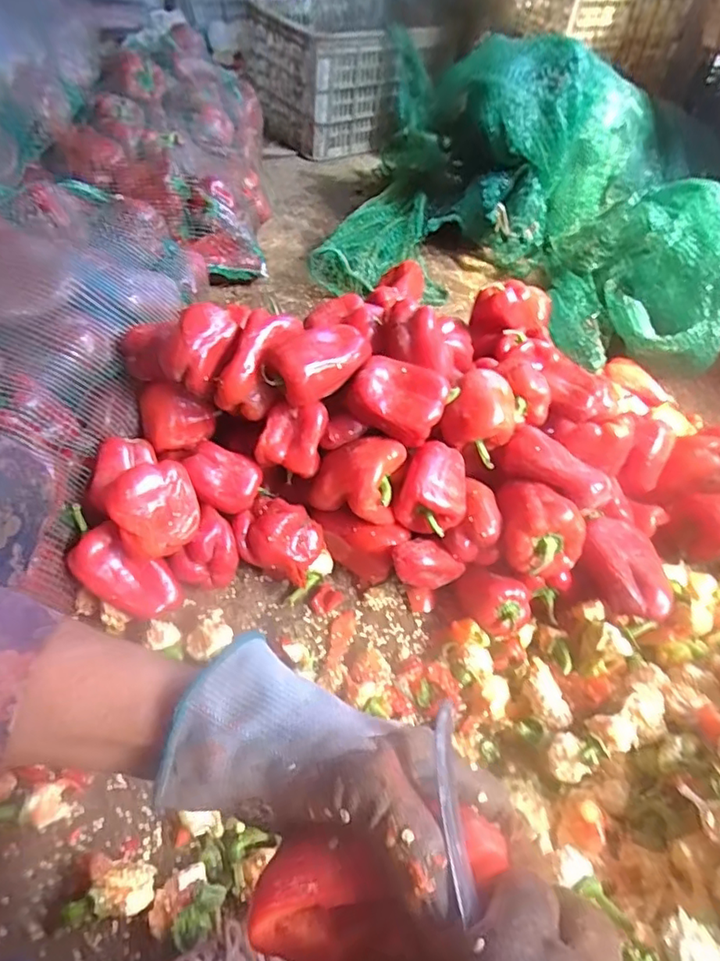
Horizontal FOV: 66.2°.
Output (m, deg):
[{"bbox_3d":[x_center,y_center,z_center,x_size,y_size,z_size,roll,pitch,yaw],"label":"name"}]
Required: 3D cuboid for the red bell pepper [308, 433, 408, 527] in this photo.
[{"bbox_3d":[-0.005,-0.001,0.572,0.091,0.073,0.065,5,50,-2],"label":"red bell pepper"}]

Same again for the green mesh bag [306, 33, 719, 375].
[{"bbox_3d":[0.221,-0.348,0.676,0.488,0.278,0.193,22,51,13],"label":"green mesh bag"}]

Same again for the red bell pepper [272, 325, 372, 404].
[{"bbox_3d":[-0.038,-0.113,0.528,0.098,0.051,0.048,-16,53,-19],"label":"red bell pepper"}]

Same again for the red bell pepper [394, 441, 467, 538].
[{"bbox_3d":[0.076,0.012,0.581,0.068,0.080,0.065,3,50,-3],"label":"red bell pepper"}]

